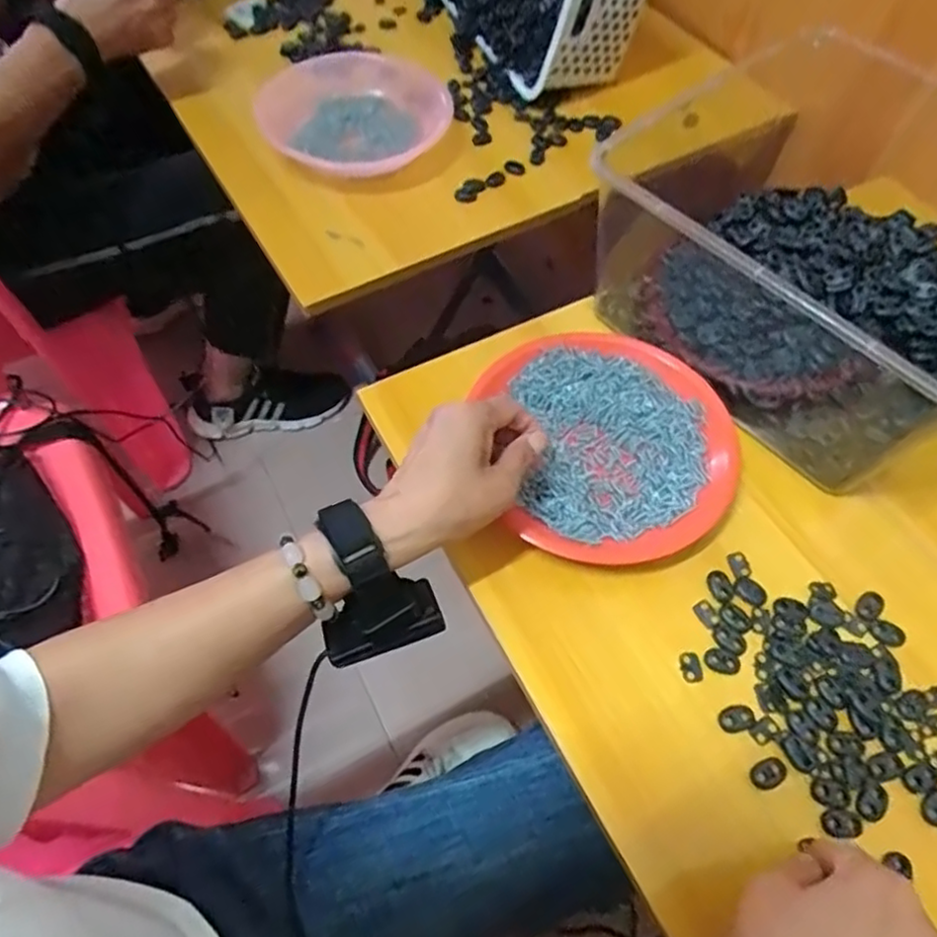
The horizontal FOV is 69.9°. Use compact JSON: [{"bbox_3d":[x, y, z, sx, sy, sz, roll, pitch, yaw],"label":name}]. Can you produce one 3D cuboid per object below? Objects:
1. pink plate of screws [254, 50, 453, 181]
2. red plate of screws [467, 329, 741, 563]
[{"bbox_3d":[-0.122,-0.381,0.709,0.200,0.051,0.200,0,60,0],"label":"pink plate of screws"},{"bbox_3d":[0.102,-0.022,0.494,0.169,0.021,0.184,0,60,0],"label":"red plate of screws"}]

